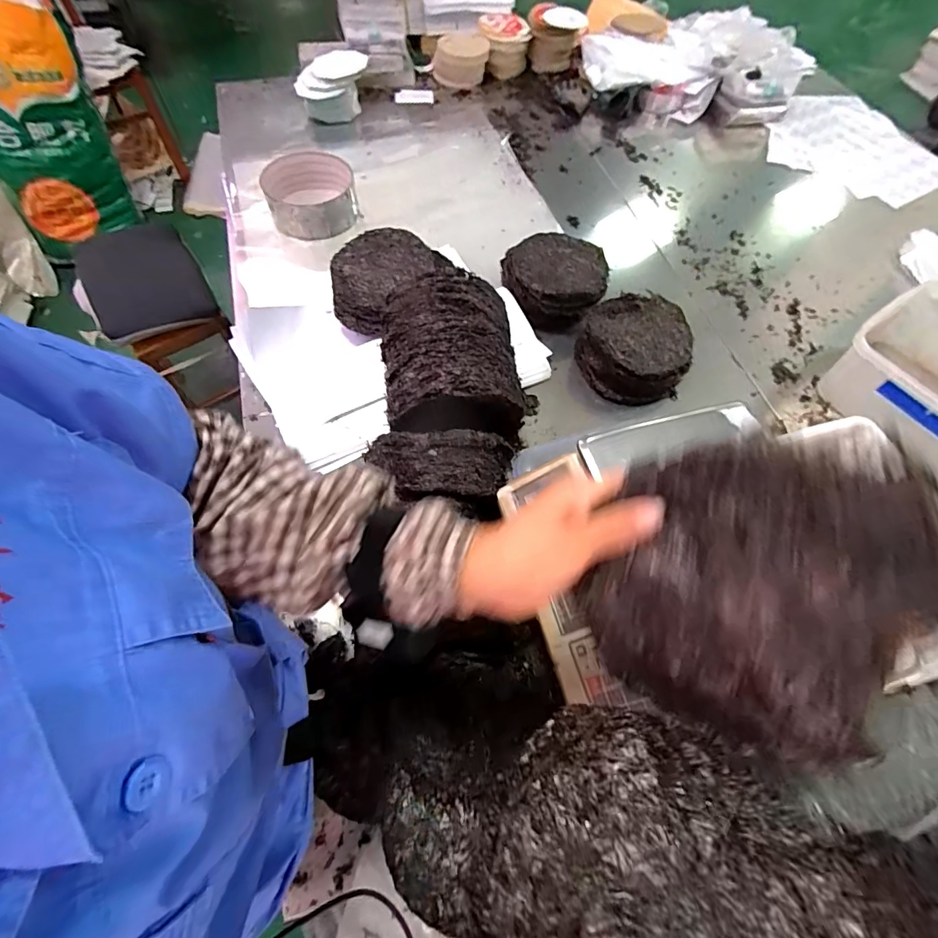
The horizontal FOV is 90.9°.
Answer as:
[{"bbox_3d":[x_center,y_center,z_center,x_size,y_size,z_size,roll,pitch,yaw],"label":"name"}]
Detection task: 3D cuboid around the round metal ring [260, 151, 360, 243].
[{"bbox_3d":[-0.372,-0.644,1.093,0.200,0.110,0.196,1,64,-2],"label":"round metal ring"}]

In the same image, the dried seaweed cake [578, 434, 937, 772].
[{"bbox_3d":[0.160,0.078,0.269,0.161,0.189,0.018,23,23,21],"label":"dried seaweed cake"}]

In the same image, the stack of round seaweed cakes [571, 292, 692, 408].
[{"bbox_3d":[0.323,-0.241,0.910,0.204,0.095,0.208,21,65,8],"label":"stack of round seaweed cakes"}]

